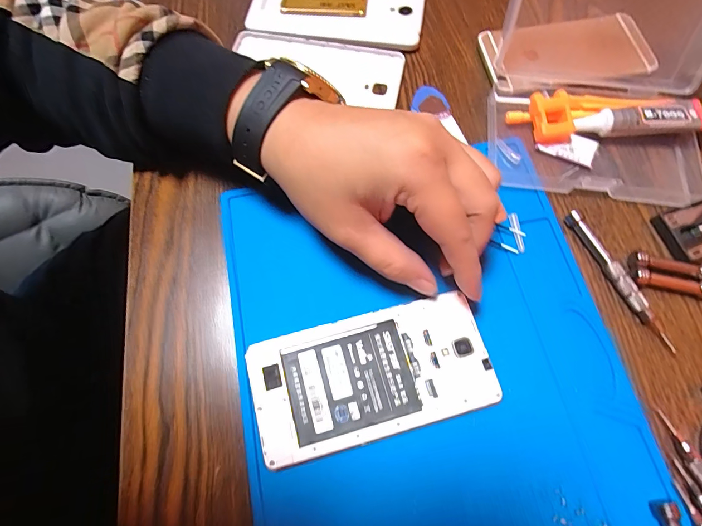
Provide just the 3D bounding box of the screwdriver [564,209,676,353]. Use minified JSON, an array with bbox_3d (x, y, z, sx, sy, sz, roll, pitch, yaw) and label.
[{"bbox_3d":[0.173,0.010,0.242,0.009,0.010,0.100,-23,71,-7],"label":"screwdriver"}]

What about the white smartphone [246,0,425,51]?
[{"bbox_3d":[-0.013,-0.225,0.328,0.150,0.010,0.073,10,70,5],"label":"white smartphone"}]

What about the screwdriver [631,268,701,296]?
[{"bbox_3d":[0.233,0.019,0.238,0.102,0.009,0.010,12,70,5],"label":"screwdriver"}]

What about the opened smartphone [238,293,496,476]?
[{"bbox_3d":[0.012,0.066,0.222,0.138,0.008,0.069,-14,72,-5],"label":"opened smartphone"}]

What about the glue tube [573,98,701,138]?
[{"bbox_3d":[0.218,-0.105,0.275,0.100,0.022,0.027,1,70,2],"label":"glue tube"}]

